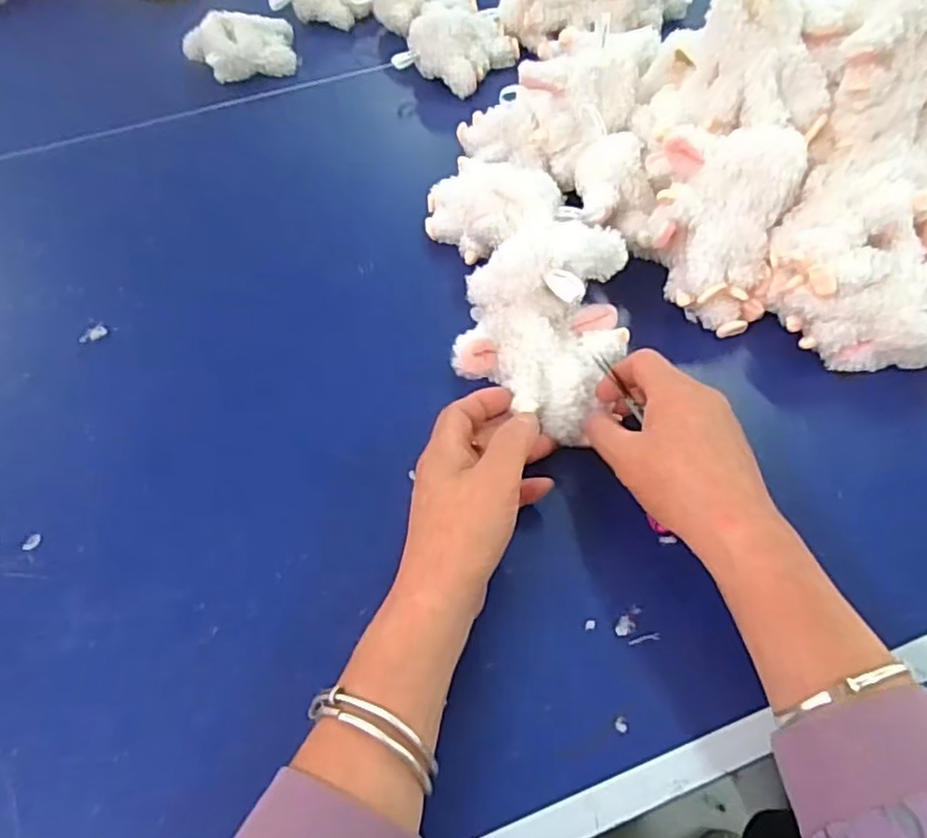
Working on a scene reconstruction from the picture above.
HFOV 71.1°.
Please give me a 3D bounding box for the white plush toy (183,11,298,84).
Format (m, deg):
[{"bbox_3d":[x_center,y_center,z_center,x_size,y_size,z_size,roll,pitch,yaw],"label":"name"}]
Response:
[{"bbox_3d":[-0.260,-0.432,0.752,0.125,0.053,0.081,-12,55,-7],"label":"white plush toy"}]

